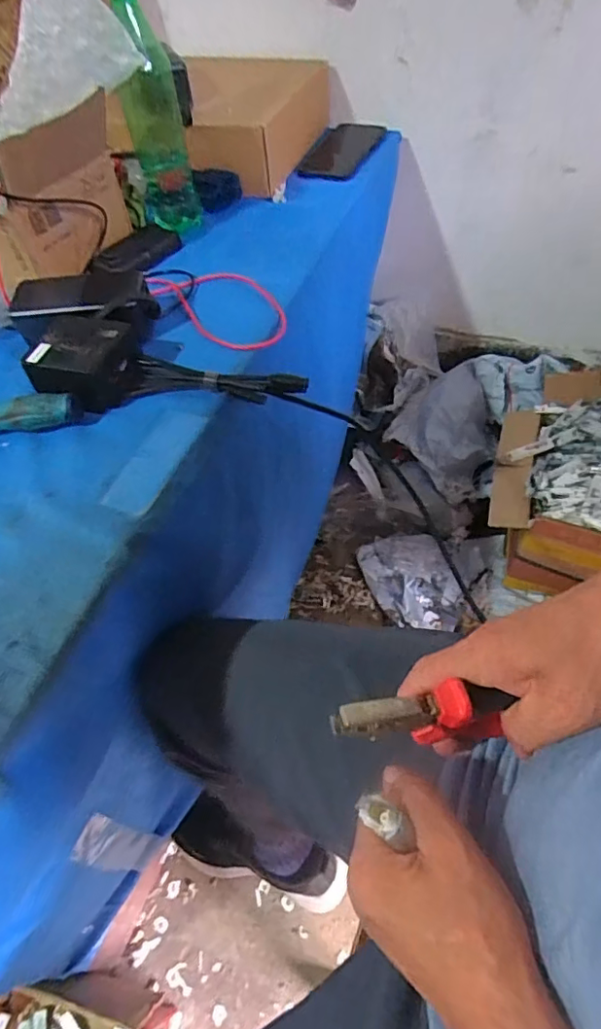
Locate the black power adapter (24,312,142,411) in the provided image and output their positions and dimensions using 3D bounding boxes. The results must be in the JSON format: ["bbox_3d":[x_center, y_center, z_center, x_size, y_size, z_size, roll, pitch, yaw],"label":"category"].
[{"bbox_3d":[-0.195,-0.138,0.500,0.088,0.047,0.081,6,55,10],"label":"black power adapter"}]

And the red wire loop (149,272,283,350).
[{"bbox_3d":[-0.086,-0.231,0.591,0.097,0.013,0.193,-34,58,-18],"label":"red wire loop"}]

